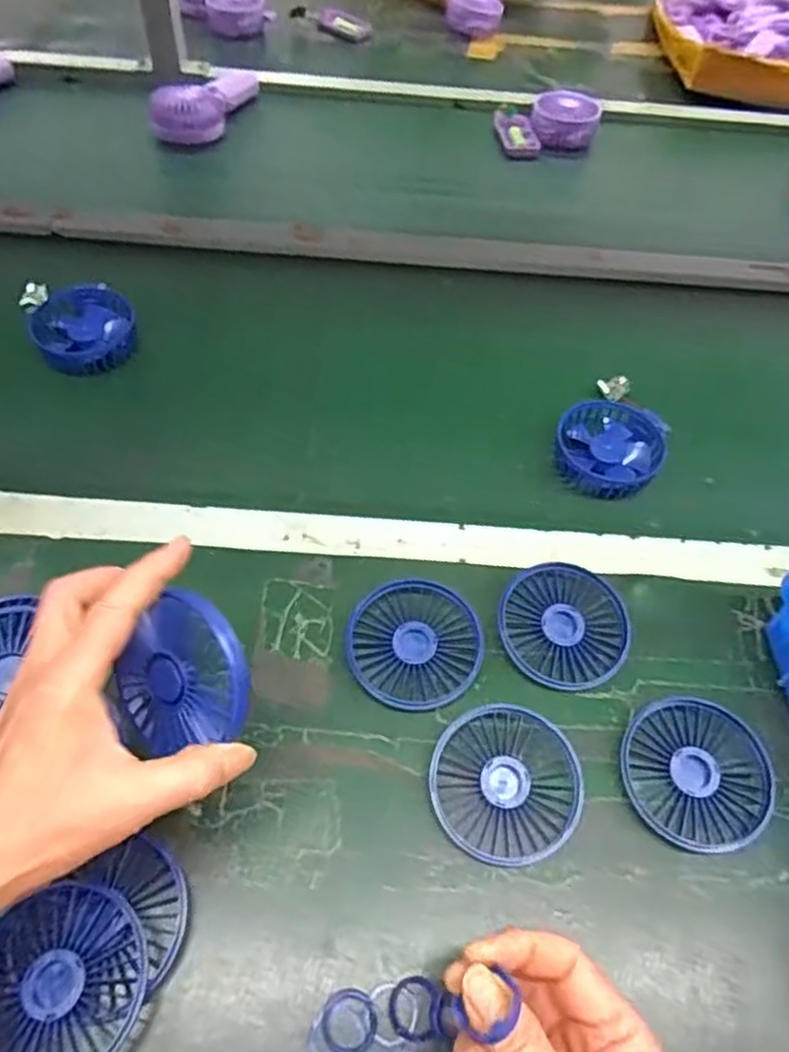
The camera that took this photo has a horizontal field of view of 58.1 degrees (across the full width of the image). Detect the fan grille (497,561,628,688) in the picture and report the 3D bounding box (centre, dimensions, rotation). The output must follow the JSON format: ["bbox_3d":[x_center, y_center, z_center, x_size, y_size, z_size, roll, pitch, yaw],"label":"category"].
[{"bbox_3d":[0.115,0.065,0.482,0.085,0.016,0.082,14,54,5],"label":"fan grille"}]

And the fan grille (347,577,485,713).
[{"bbox_3d":[0.014,0.076,0.470,0.085,0.018,0.085,9,54,2],"label":"fan grille"}]

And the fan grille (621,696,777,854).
[{"bbox_3d":[0.183,0.150,0.432,0.086,0.020,0.083,2,54,-3],"label":"fan grille"}]

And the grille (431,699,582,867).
[{"bbox_3d":[0.066,0.152,0.423,0.085,0.017,0.085,17,55,8],"label":"grille"}]

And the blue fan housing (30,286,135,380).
[{"bbox_3d":[-0.284,-0.180,0.653,0.086,0.030,0.091,2,54,-3],"label":"blue fan housing"}]

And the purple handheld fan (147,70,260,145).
[{"bbox_3d":[-0.242,-0.554,0.933,0.083,0.056,0.186,18,55,9],"label":"purple handheld fan"}]

